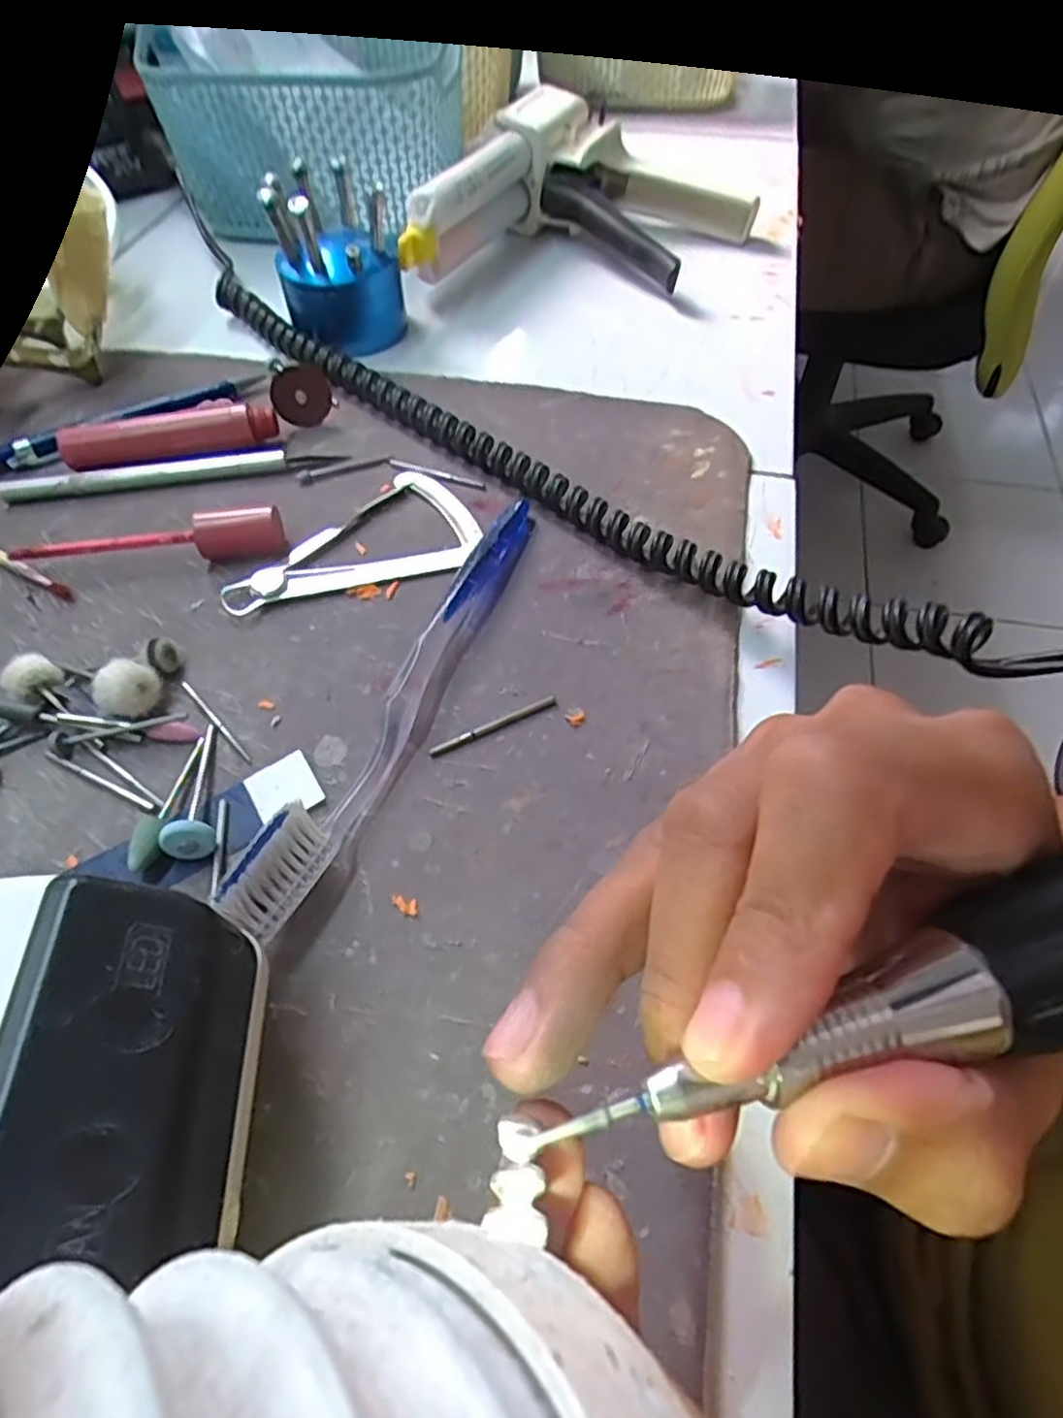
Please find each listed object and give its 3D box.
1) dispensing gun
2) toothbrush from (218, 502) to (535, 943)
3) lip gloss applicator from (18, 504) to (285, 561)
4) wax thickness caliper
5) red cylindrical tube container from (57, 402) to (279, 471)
[{"bbox_3d":[0.029,-0.285,0.416,0.202,0.058,0.120,-6,55,-4],"label":"dispensing gun"},{"bbox_3d":[-0.037,-0.012,0.238,0.015,0.022,0.180,19,57,13],"label":"toothbrush"},{"bbox_3d":[-0.142,-0.061,0.276,0.097,0.019,0.014,-10,55,-6],"label":"lip gloss applicator"},{"bbox_3d":[-0.071,-0.068,0.288,0.097,0.005,0.056,-14,56,-9],"label":"wax thickness caliper"},{"bbox_3d":[-0.153,-0.114,0.316,0.086,0.017,0.018,-7,55,-5],"label":"red cylindrical tube container"}]

